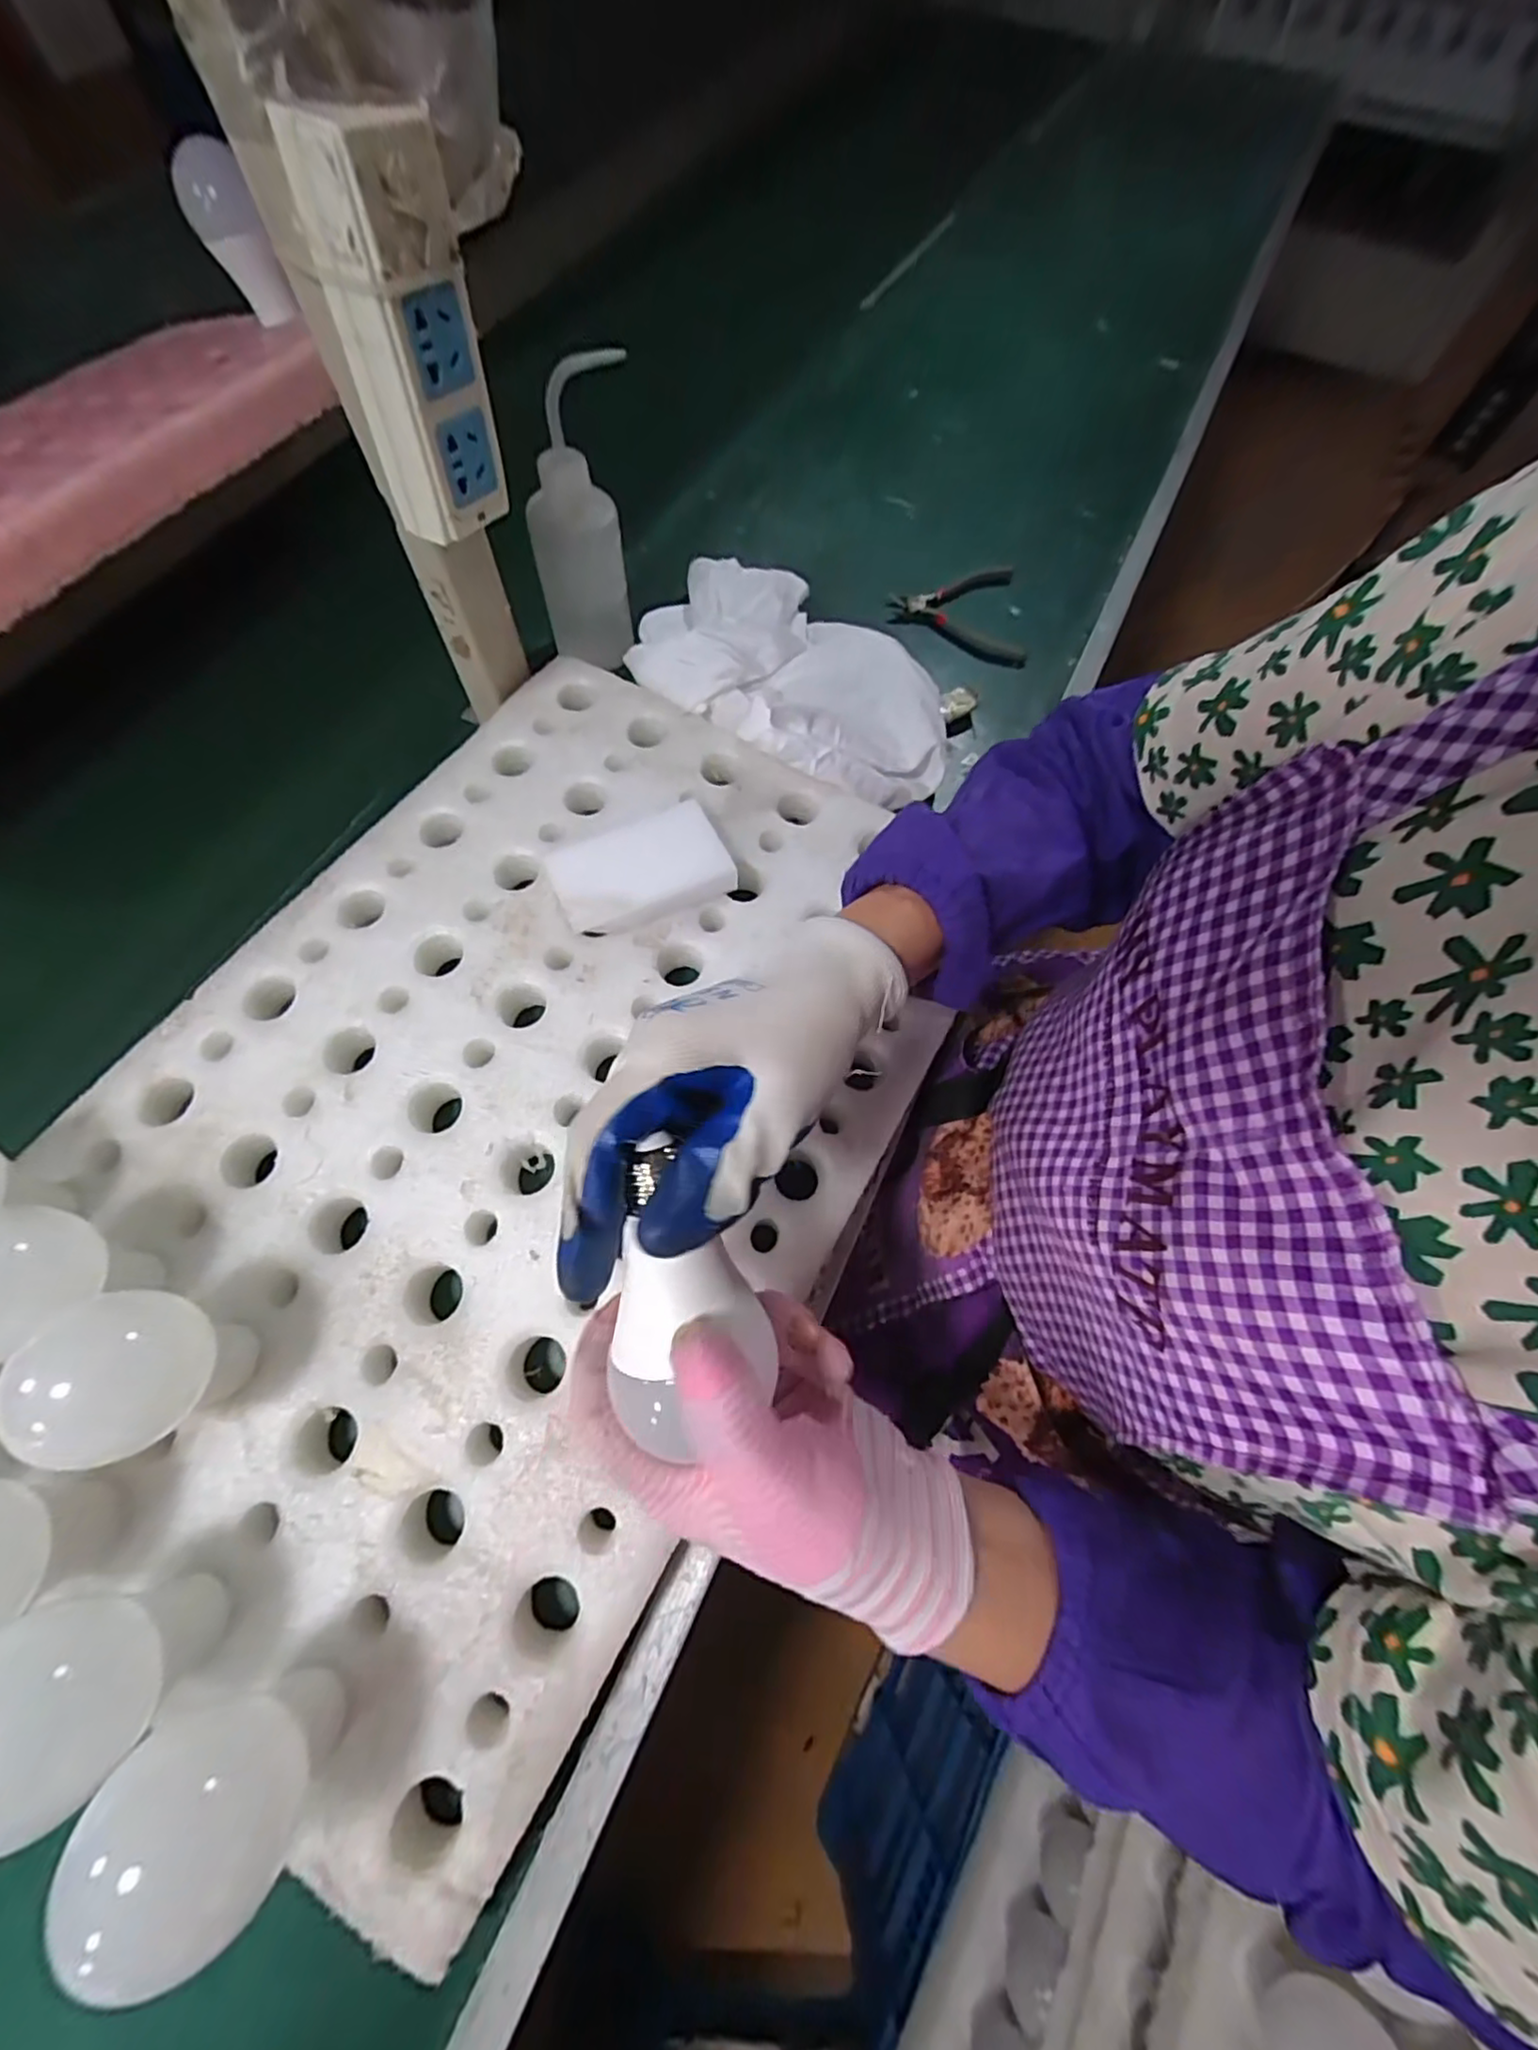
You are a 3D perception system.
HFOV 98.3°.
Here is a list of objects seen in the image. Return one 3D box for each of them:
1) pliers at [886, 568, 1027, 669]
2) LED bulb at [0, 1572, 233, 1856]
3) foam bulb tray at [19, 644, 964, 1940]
[{"bbox_3d":[0.162,-0.361,0.579,0.112,0.012,0.119,2,68,-4],"label":"pliers"},{"bbox_3d":[-0.234,0.228,0.231,0.051,0.075,0.055,2,68,-4],"label":"LED bulb"},{"bbox_3d":[-0.132,0.032,0.365,0.379,0.031,0.538,31,71,11],"label":"foam bulb tray"}]

